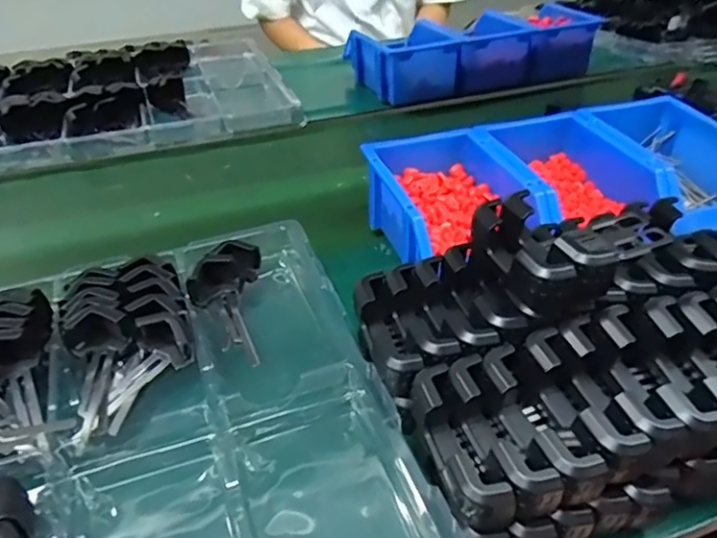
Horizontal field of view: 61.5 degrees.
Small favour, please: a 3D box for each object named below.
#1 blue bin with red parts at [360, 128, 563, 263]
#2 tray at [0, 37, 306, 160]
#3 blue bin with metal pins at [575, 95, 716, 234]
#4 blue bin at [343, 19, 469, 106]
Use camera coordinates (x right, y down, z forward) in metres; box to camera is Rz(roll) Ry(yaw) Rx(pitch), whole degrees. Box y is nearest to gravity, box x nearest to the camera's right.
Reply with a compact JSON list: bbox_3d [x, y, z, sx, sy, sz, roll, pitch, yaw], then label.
[{"bbox_3d":[0.084,-0.062,0.566,0.129,0.075,0.175,-11,39,-12],"label":"blue bin with red parts"},{"bbox_3d":[-0.366,-0.247,0.869,0.496,0.058,0.345,-13,39,-15],"label":"tray"},{"bbox_3d":[0.315,-0.110,0.618,0.118,0.069,0.203,-13,39,-15],"label":"blue bin with metal pins"},{"bbox_3d":[0.073,-0.311,0.895,0.133,0.076,0.152,-17,40,-19],"label":"blue bin"}]

